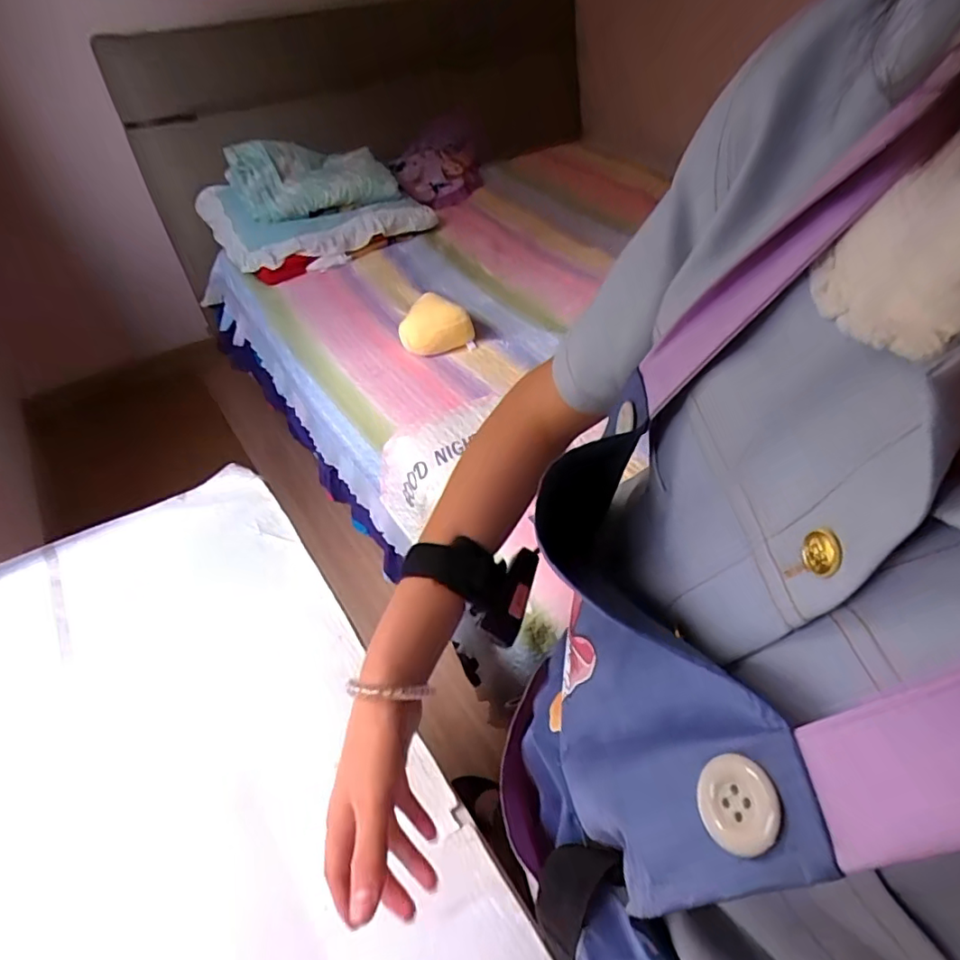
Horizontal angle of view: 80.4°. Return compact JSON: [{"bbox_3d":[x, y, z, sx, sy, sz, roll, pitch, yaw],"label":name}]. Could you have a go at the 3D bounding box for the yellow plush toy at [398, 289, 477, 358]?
[{"bbox_3d":[-0.121,-0.443,1.586,0.204,0.107,0.153,-5,45,-2],"label":"yellow plush toy"}]

